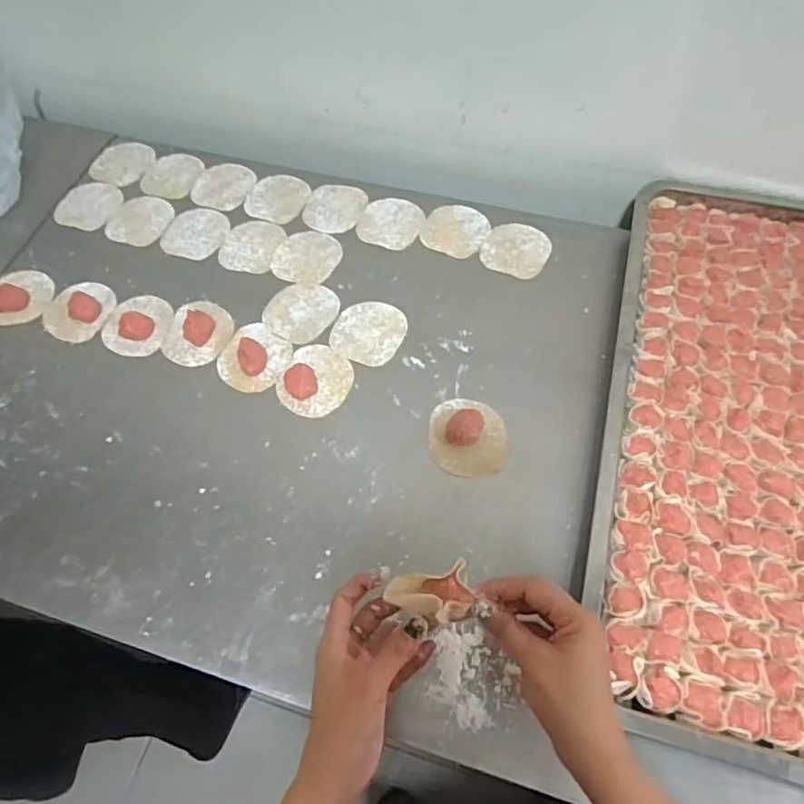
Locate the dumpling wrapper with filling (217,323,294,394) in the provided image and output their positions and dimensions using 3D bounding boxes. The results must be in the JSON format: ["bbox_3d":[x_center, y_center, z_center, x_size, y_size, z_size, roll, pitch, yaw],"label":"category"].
[{"bbox_3d":[-0.166,-0.052,0.624,0.075,0.013,0.081,-1,62,1],"label":"dumpling wrapper with filling"}]

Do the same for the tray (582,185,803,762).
[{"bbox_3d":[0.399,0.016,0.549,0.388,0.052,0.597,14,64,9],"label":"tray"}]

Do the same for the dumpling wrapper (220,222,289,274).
[{"bbox_3d":[-0.192,-0.199,0.714,0.071,0.004,0.086,12,63,8],"label":"dumpling wrapper"}]

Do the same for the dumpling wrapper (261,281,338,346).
[{"bbox_3d":[-0.118,-0.109,0.659,0.079,0.004,0.082,-1,62,1],"label":"dumpling wrapper"}]

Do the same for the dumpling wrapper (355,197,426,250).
[{"bbox_3d":[-0.014,-0.231,0.723,0.079,0.006,0.081,17,64,10],"label":"dumpling wrapper"}]

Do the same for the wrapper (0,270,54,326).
[{"bbox_3d":[-0.461,-0.126,0.675,0.071,0.009,0.082,12,63,8],"label":"wrapper"}]

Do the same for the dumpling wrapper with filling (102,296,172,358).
[{"bbox_3d":[-0.310,-0.092,0.653,0.073,0.017,0.083,8,63,5],"label":"dumpling wrapper with filling"}]

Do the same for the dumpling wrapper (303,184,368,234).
[{"bbox_3d":[-0.089,-0.255,0.734,0.077,0.007,0.083,-1,62,1],"label":"dumpling wrapper"}]

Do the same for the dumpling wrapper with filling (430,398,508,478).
[{"bbox_3d":[0.068,0.033,0.569,0.075,0.016,0.085,-2,62,0],"label":"dumpling wrapper with filling"}]

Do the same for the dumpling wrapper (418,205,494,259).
[{"bbox_3d":[0.068,-0.218,0.711,0.080,0.005,0.081,-1,62,1],"label":"dumpling wrapper"}]

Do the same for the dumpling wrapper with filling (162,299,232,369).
[{"bbox_3d":[-0.236,-0.082,0.641,0.075,0.019,0.080,7,63,5],"label":"dumpling wrapper with filling"}]

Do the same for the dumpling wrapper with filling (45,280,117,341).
[{"bbox_3d":[-0.381,-0.109,0.663,0.080,0.013,0.073,-1,62,1],"label":"dumpling wrapper with filling"}]

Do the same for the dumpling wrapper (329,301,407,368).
[{"bbox_3d":[-0.038,-0.081,0.641,0.079,0.004,0.081,-1,62,1],"label":"dumpling wrapper"}]

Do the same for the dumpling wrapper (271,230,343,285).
[{"bbox_3d":[-0.118,-0.180,0.699,0.078,0.004,0.081,-1,62,1],"label":"dumpling wrapper"}]

